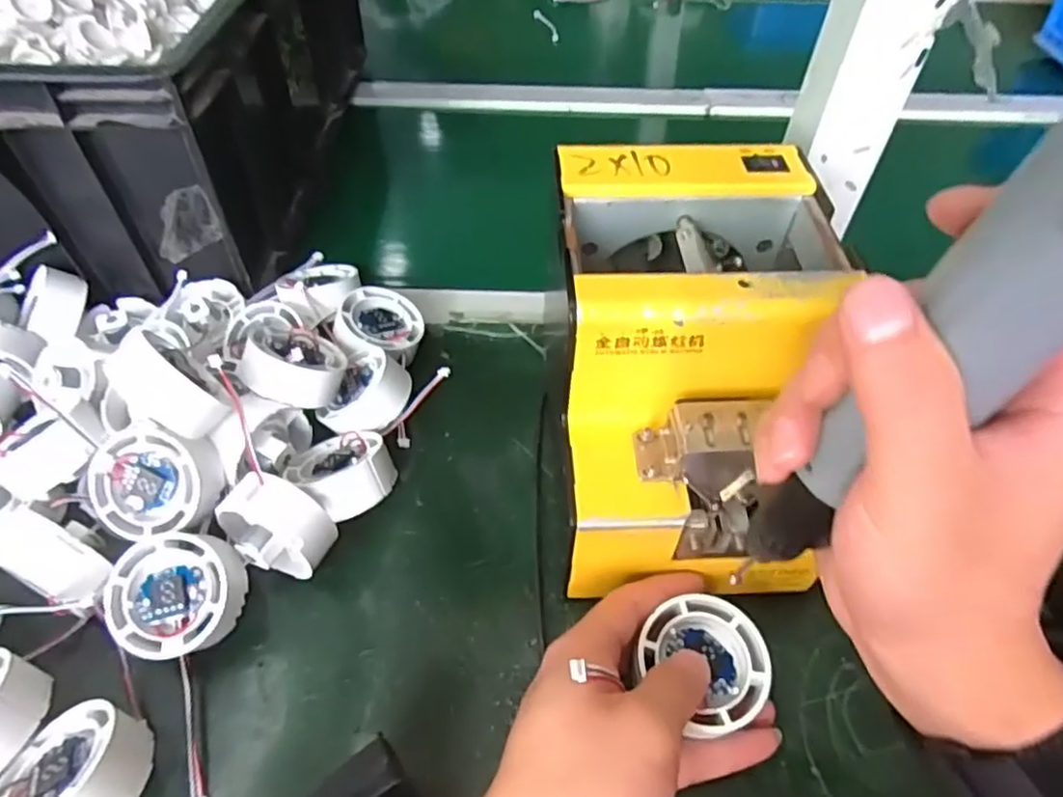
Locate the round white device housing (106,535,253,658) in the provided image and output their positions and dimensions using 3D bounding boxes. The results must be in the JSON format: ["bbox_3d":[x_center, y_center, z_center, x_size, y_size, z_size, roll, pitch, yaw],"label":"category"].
[{"bbox_3d":[-0.165,0.091,0.306,0.053,0.024,0.053,0,75,2],"label":"round white device housing"}]

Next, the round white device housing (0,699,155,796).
[{"bbox_3d":[-0.177,0.149,0.253,0.054,0.024,0.054,-17,34,12],"label":"round white device housing"}]

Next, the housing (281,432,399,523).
[{"bbox_3d":[-0.100,0.040,0.350,0.050,0.025,0.048,8,34,45],"label":"housing"}]

